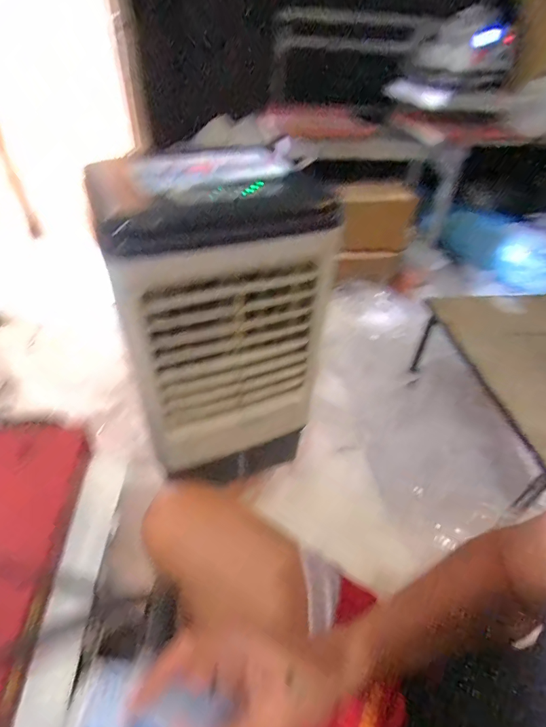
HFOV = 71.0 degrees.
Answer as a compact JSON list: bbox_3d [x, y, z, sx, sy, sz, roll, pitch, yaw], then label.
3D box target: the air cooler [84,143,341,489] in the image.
[{"bbox_3d":[-0.125,-0.051,0.805,0.371,0.648,0.261,-19,47,-24],"label":"air cooler"}]

